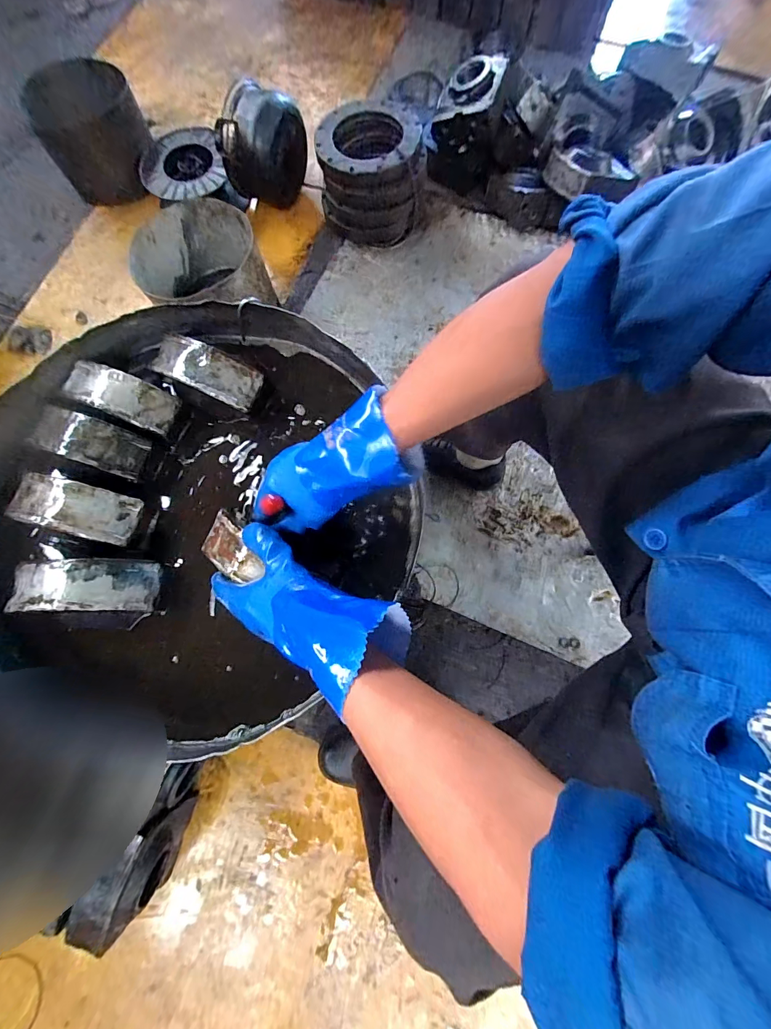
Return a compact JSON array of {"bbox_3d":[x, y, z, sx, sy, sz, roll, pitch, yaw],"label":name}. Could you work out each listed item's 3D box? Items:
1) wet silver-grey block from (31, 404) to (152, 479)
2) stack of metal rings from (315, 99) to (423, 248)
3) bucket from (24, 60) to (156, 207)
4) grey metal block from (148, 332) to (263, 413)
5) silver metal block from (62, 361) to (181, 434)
[{"bbox_3d":[-0.382,-0.094,0.499,0.136,0.030,0.058,16,76,5],"label":"wet silver-grey block"},{"bbox_3d":[-0.037,-0.922,1.061,0.271,0.196,0.299,4,75,1],"label":"stack of metal rings"},{"bbox_3d":[-0.795,-1.041,1.073,0.272,0.226,0.261,-24,76,-6],"label":"bucket"},{"bbox_3d":[-0.242,-0.194,0.517,0.148,0.032,0.055,22,77,6],"label":"grey metal block"},{"bbox_3d":[-0.355,-0.159,0.514,0.145,0.030,0.057,21,76,6],"label":"silver metal block"}]

